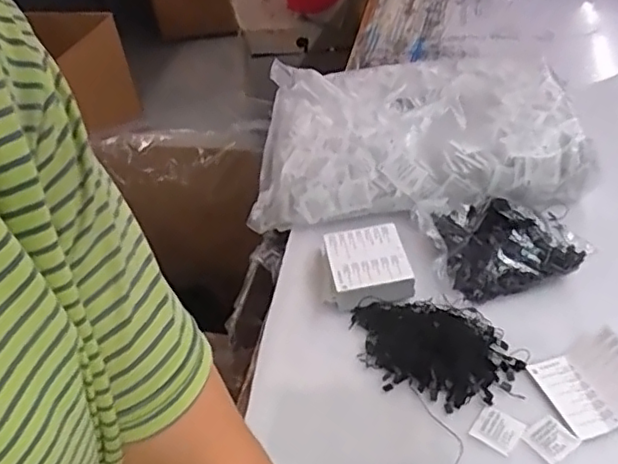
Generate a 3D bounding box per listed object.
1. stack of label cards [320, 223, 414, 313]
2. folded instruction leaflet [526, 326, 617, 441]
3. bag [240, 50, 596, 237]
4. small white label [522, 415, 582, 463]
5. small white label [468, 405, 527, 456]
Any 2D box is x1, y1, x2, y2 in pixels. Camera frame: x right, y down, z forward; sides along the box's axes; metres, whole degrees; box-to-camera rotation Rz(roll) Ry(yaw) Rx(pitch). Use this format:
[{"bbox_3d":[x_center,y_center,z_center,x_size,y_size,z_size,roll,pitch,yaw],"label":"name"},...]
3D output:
[{"bbox_3d":[0.066,0.042,0.748,0.099,0.036,0.106,-9,40,-1],"label":"stack of label cards"},{"bbox_3d":[0.279,0.144,0.610,0.090,0.033,0.088,-18,41,-13],"label":"folded instruction leaflet"},{"bbox_3d":[0.150,-0.155,0.935,0.444,0.088,0.348,-1,40,7],"label":"bag"},{"bbox_3d":[0.226,0.194,0.582,0.038,0.004,0.038,-30,43,-18],"label":"small white label"},{"bbox_3d":[0.181,0.187,0.594,0.041,0.004,0.042,23,48,32],"label":"small white label"}]

